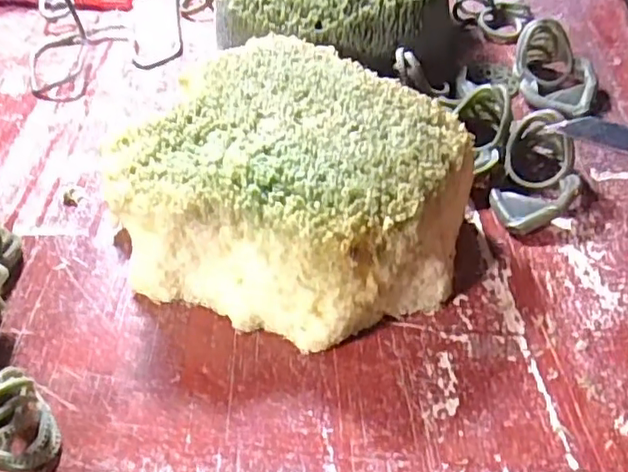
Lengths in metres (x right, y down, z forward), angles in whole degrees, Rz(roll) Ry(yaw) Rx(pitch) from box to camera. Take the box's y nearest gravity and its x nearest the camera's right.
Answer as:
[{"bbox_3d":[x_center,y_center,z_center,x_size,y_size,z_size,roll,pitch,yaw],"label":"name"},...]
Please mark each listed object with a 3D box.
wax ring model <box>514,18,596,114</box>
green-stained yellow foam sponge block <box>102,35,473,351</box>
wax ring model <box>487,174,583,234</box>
[{"bbox_3d":[0.102,-0.073,0.260,0.033,0.027,0.035,14,51,16],"label":"wax ring model"},{"bbox_3d":[-0.002,-0.018,0.210,0.110,0.043,0.103,15,51,17],"label":"green-stained yellow foam sponge block"},{"bbox_3d":[0.078,-0.011,0.216,0.028,0.013,0.017,1,48,5],"label":"wax ring model"}]

